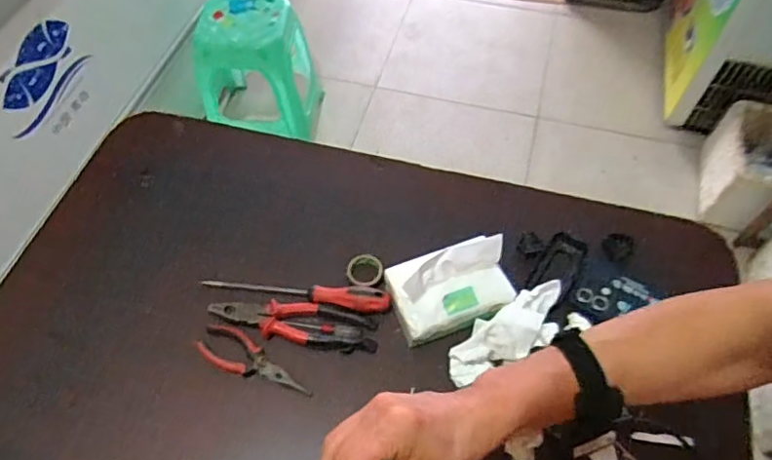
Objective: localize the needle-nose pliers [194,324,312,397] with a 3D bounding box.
[{"bbox_3d":[-0.164,0.165,0.666,0.149,0.016,0.050,30,62,18],"label":"needle-nose pliers"}]

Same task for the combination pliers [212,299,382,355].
[{"bbox_3d":[-0.115,0.117,0.690,0.205,0.024,0.049,7,58,5],"label":"combination pliers"}]

